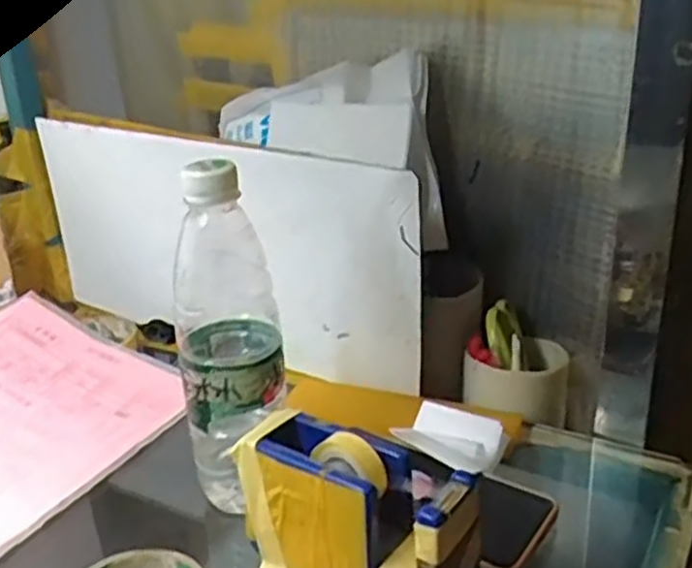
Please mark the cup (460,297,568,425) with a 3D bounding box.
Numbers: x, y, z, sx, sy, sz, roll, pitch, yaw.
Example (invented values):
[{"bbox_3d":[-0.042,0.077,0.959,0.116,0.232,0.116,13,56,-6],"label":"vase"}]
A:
[{"bbox_3d":[0.142,0.059,0.625,0.078,0.081,0.082,-3,23,1],"label":"cup"}]

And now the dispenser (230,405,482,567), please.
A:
[{"bbox_3d":[0.006,0.129,0.419,0.135,0.082,0.048,13,28,34],"label":"dispenser"}]

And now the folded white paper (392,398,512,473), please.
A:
[{"bbox_3d":[0.075,0.105,0.527,0.067,0.016,0.056,19,35,35],"label":"folded white paper"}]

